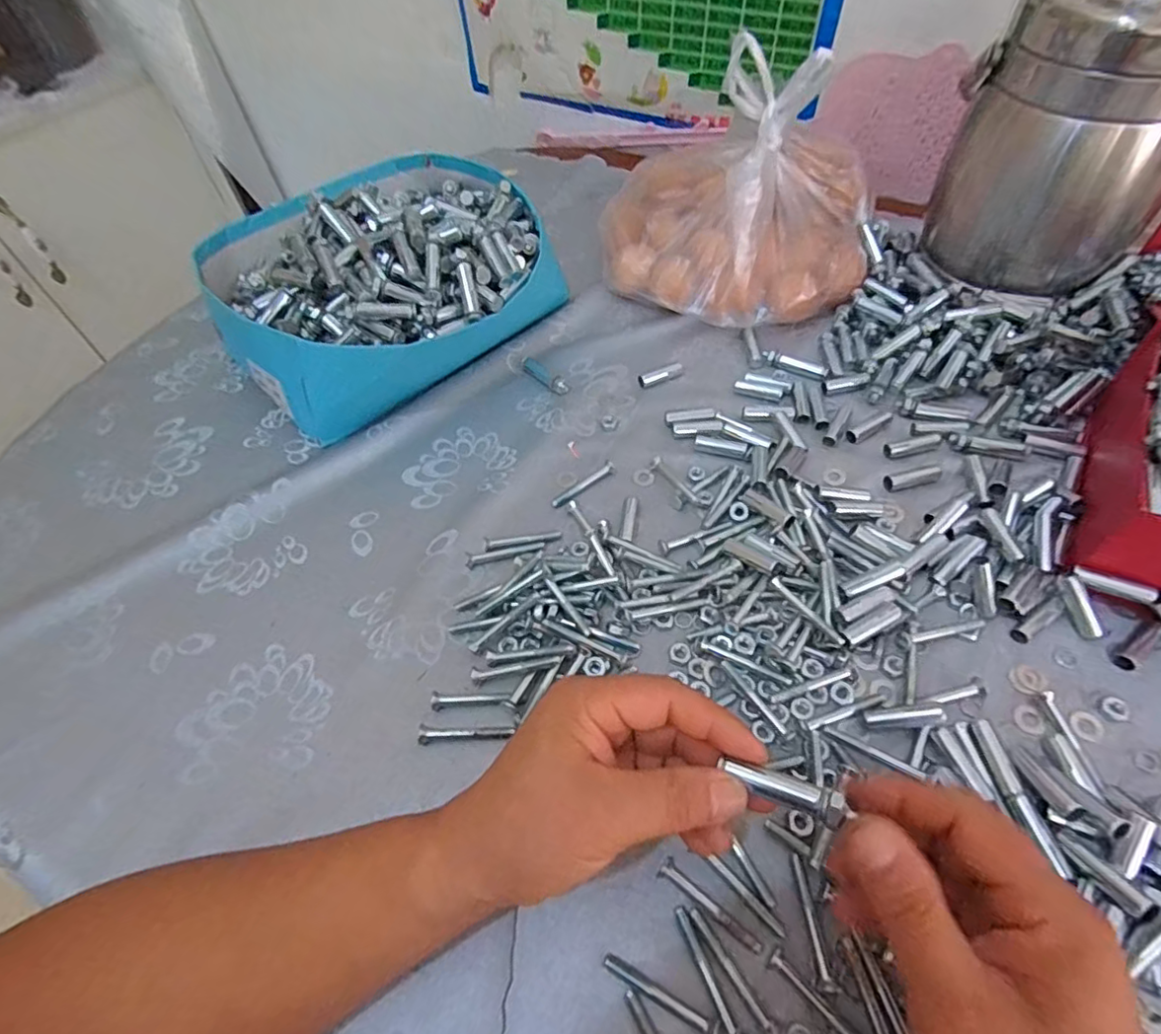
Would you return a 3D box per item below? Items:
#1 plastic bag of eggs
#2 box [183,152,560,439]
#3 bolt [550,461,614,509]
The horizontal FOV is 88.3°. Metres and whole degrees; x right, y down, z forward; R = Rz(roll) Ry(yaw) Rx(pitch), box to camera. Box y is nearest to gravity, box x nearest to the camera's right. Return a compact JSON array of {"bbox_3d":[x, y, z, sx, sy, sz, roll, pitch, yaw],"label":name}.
[{"bbox_3d":[0.135,-0.275,0.519,0.237,0.164,0.154,8,56,10],"label":"plastic bag of eggs"},{"bbox_3d":[-0.177,-0.219,0.537,0.271,0.117,0.276,-34,59,-19],"label":"box"},{"bbox_3d":[0.003,-0.024,0.446,0.056,0.007,0.008,-34,59,-19],"label":"bolt"}]

